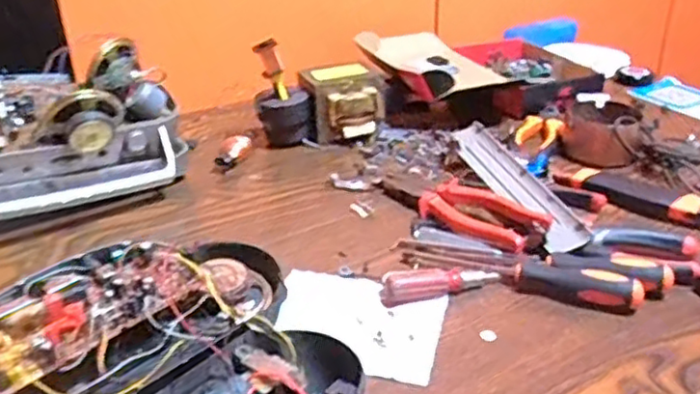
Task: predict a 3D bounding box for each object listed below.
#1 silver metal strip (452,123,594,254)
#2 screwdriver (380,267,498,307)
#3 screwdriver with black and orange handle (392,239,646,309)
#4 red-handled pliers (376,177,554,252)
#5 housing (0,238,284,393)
[{"bbox_3d":[0.164,-0.018,0.670,0.046,0.012,0.225,-29,38,-2],"label":"silver metal strip"},{"bbox_3d":[0.075,0.071,0.543,0.099,0.022,0.023,-7,31,-12],"label":"screwdriver"},{"bbox_3d":[0.136,0.057,0.562,0.205,0.031,0.039,12,32,20],"label":"screwdriver with black and orange handle"},{"bbox_3d":[0.111,0.007,0.649,0.065,0.033,0.175,-22,37,-33],"label":"red-handled pliers"},{"bbox_3d":[-0.158,0.102,0.434,0.118,0.076,0.270,24,38,35],"label":"housing"}]

